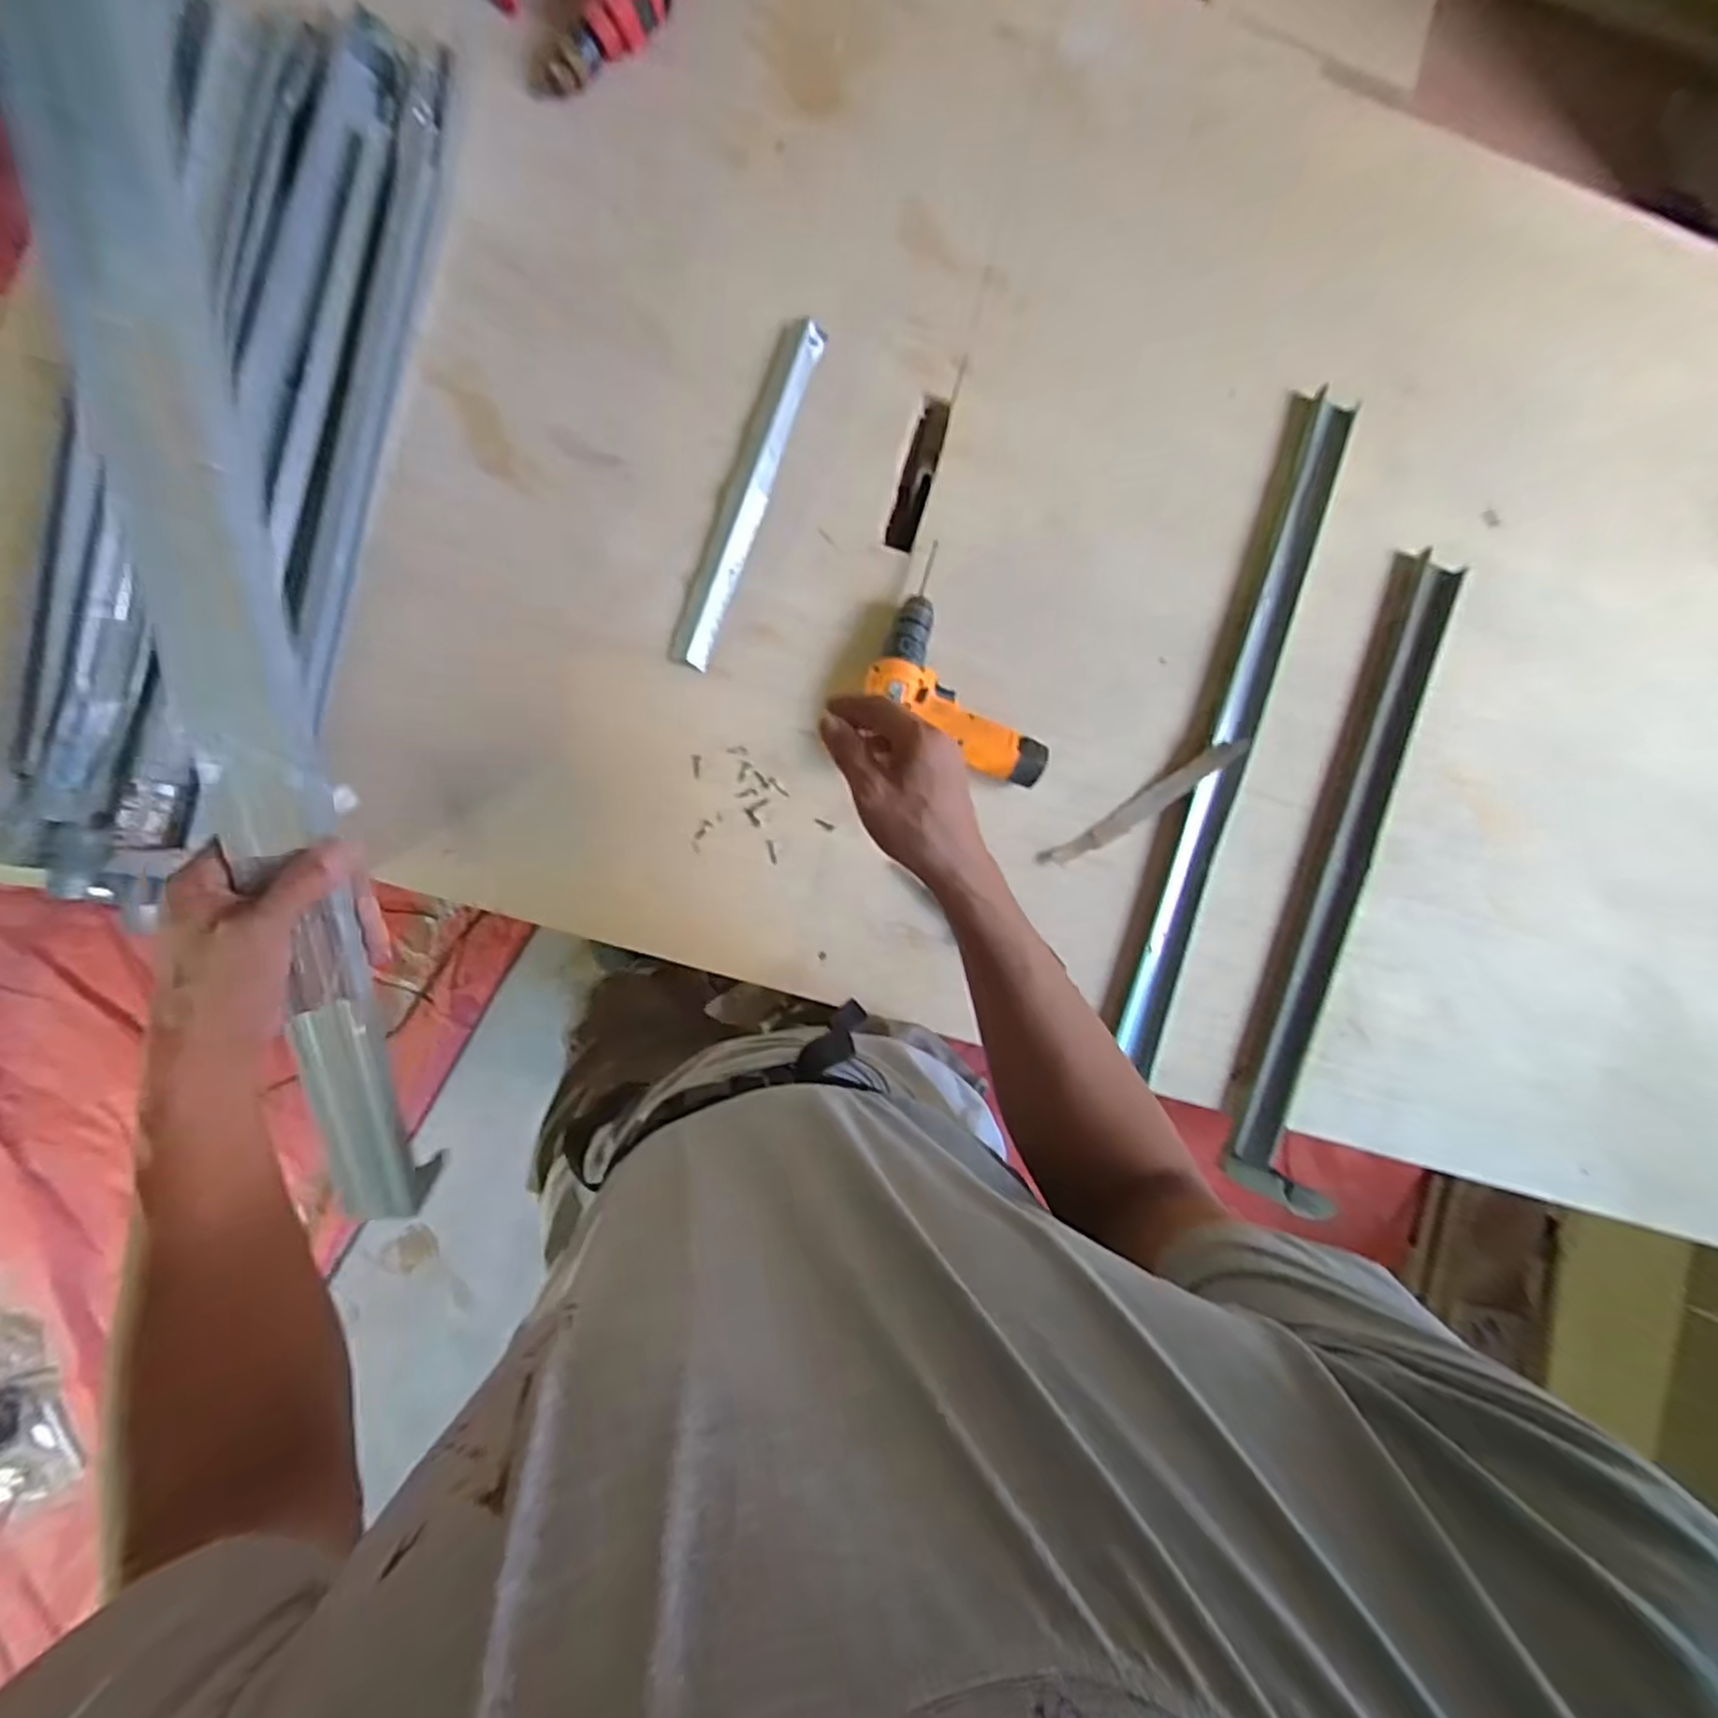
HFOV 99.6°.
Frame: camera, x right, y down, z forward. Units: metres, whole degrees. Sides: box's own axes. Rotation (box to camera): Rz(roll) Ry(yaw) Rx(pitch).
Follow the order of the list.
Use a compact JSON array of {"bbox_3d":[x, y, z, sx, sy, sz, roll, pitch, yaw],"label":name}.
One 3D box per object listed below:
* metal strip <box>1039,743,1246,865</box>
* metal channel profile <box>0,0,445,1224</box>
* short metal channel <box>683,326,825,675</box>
[{"bbox_3d":[0.315,-0.061,0.798,0.262,0.009,0.028,-31,92,-4],"label":"metal strip"},{"bbox_3d":[-0.324,-0.063,0.394,0.055,0.029,0.705,4,115,-5],"label":"metal channel profile"},{"bbox_3d":[-0.113,-0.390,0.773,0.034,0.014,0.385,20,88,-4],"label":"short metal channel"}]

